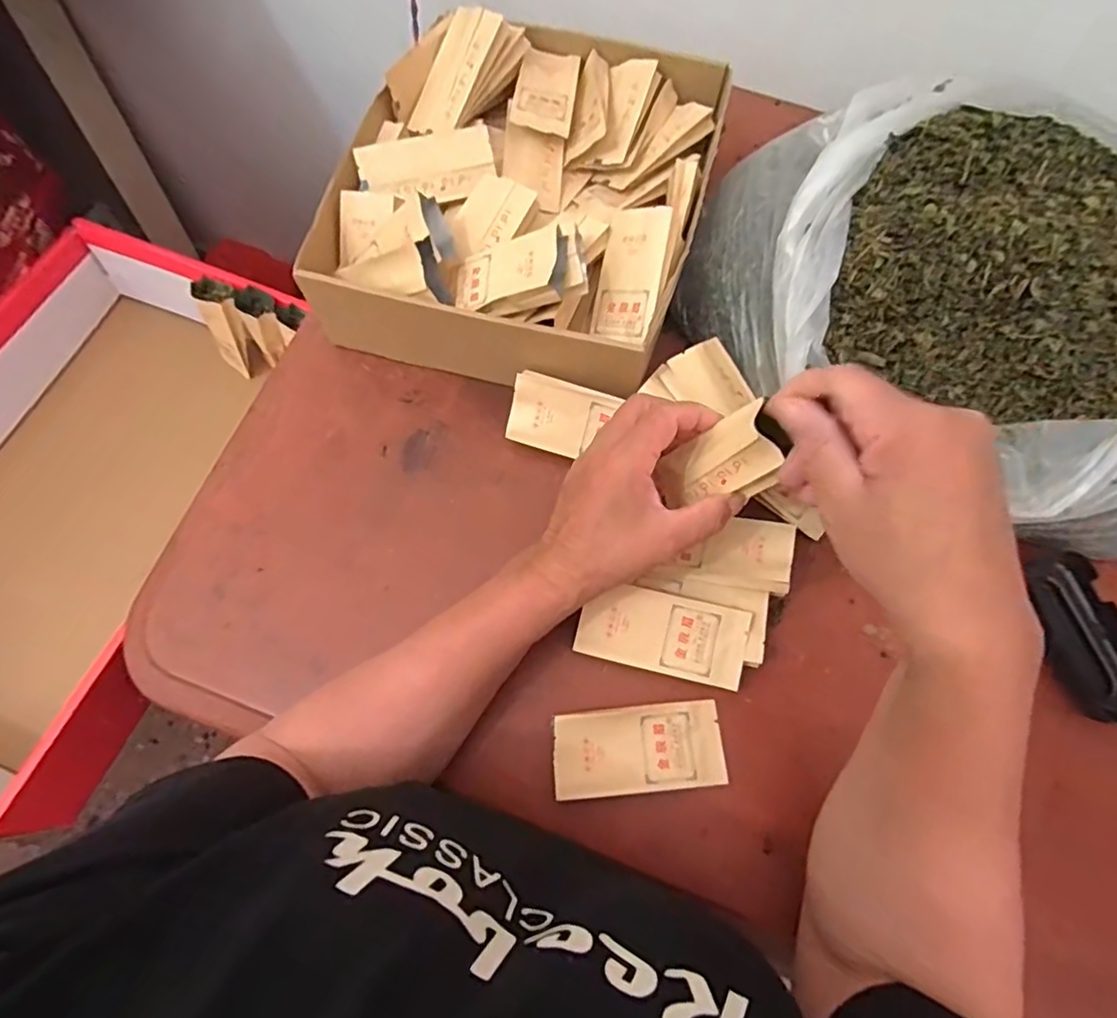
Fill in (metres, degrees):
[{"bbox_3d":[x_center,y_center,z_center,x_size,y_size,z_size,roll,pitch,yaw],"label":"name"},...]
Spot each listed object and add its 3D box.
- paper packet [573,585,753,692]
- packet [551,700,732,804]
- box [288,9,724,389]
[{"bbox_3d":[0.070,0.083,0.403,0.108,0.005,0.051,13,87,4],"label":"paper packet"},{"bbox_3d":[0.052,0.154,0.385,0.108,0.025,0.051,-4,68,-4],"label":"packet"},{"bbox_3d":[-0.028,-0.266,0.514,0.286,0.117,0.310,11,68,2],"label":"box"}]

